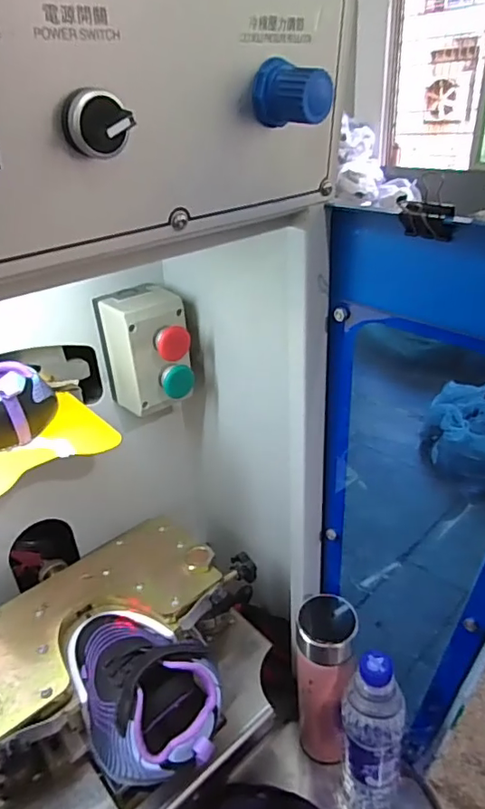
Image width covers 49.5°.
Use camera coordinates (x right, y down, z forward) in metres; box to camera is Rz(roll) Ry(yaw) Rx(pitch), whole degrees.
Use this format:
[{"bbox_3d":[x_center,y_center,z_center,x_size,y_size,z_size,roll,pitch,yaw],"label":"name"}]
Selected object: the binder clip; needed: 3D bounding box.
[{"bbox_3d":[0.120,-0.128,0.341,0.037,0.040,0.016,22,39,37],"label":"binder clip"}]

